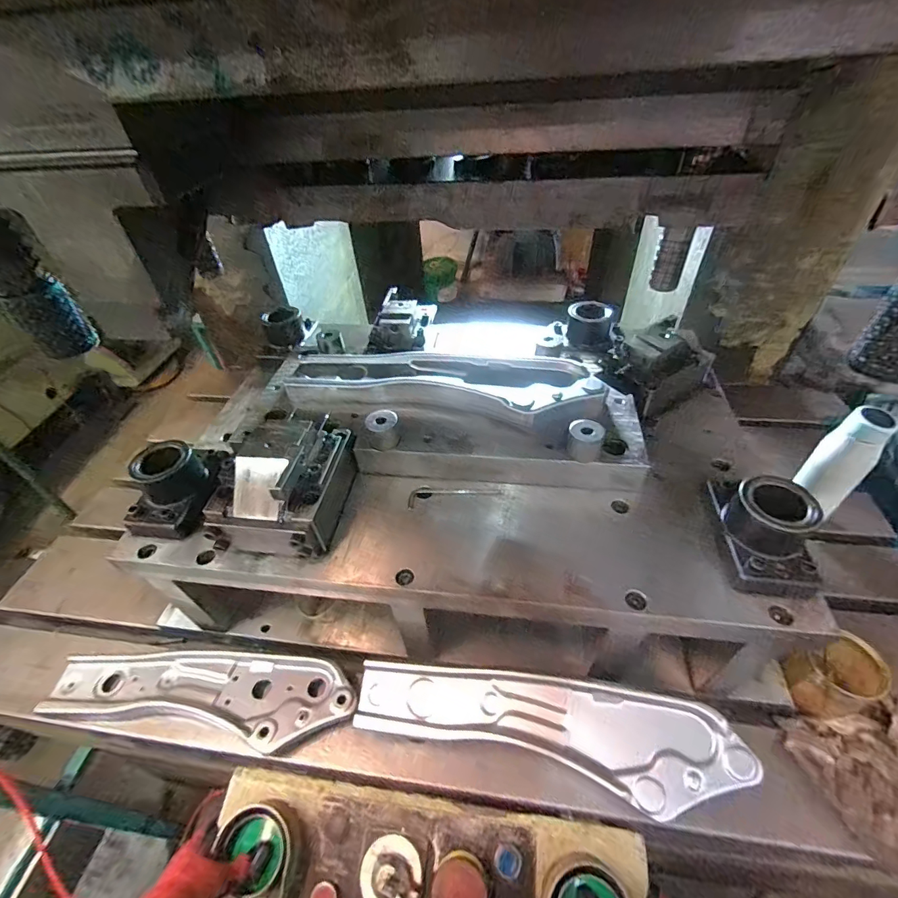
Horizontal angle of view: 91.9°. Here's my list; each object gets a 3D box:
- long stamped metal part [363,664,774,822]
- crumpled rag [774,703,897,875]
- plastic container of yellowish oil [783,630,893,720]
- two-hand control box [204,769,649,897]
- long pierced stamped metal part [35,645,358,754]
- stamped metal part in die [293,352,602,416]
[{"bbox_3d":[0.101,0.321,0.494,0.440,0.043,0.112,5,45,9],"label":"long stamped metal part"},{"bbox_3d":[0.503,0.385,0.487,0.180,0.042,0.166,-5,44,-1],"label":"crumpled rag"},{"bbox_3d":[0.479,0.286,0.538,0.097,0.072,0.074,-2,42,-18],"label":"plastic container of yellowish oil"},{"bbox_3d":[-0.030,0.473,0.484,0.475,0.070,0.126,3,44,8],"label":"two-hand control box"},{"bbox_3d":[-0.334,0.329,0.602,0.414,0.031,0.116,3,44,8],"label":"long pierced stamped metal part"},{"bbox_3d":[-0.010,-0.117,0.633,0.435,0.031,0.136,8,45,13],"label":"stamped metal part in die"}]

